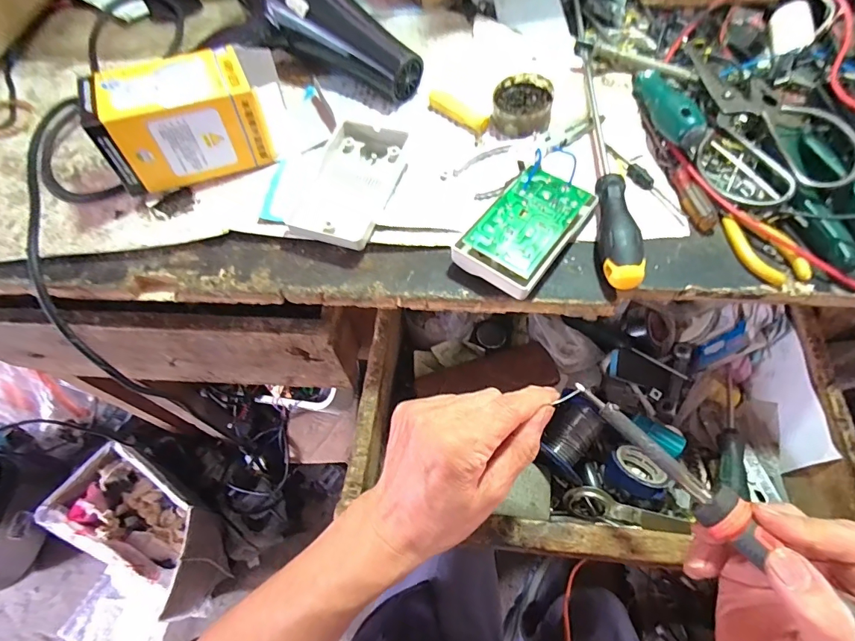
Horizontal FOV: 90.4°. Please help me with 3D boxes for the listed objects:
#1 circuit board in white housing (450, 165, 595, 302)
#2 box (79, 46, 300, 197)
[{"bbox_3d":[0.075,-0.067,0.321,0.061,0.023,0.108,36,67,18],"label":"circuit board in white housing"},{"bbox_3d":[-0.189,-0.171,0.355,0.138,0.072,0.075,-20,63,-11],"label":"box"}]

